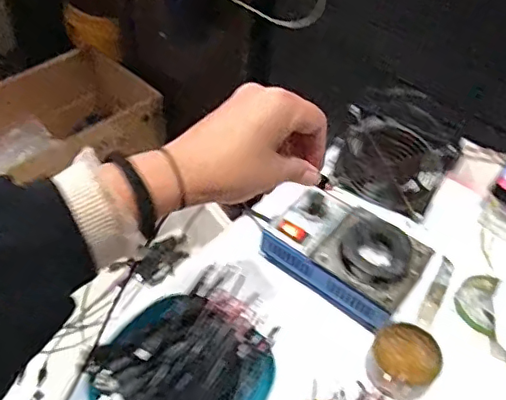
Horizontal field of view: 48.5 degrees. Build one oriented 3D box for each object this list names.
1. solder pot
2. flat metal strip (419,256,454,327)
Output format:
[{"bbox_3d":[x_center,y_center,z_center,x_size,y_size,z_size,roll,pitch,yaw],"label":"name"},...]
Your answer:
[{"bbox_3d":[0.089,0.051,0.559,0.147,0.054,0.102,32,53,22],"label":"solder pot"},{"bbox_3d":[0.189,0.093,0.573,0.016,0.006,0.087,24,51,16],"label":"flat metal strip"}]

